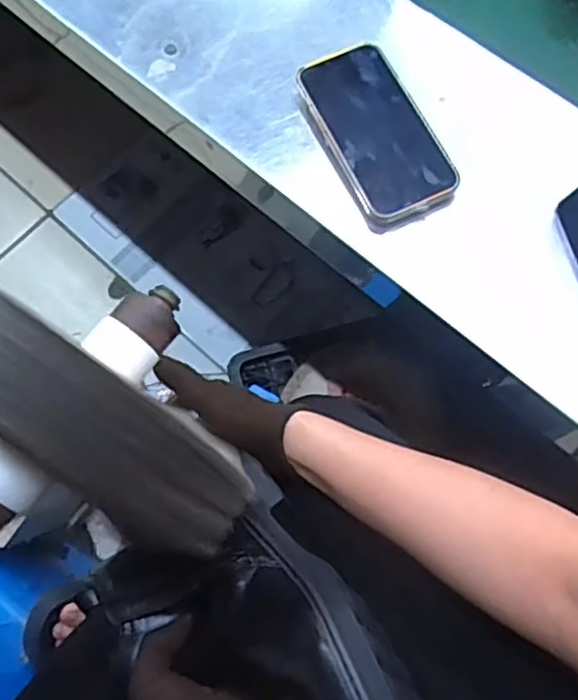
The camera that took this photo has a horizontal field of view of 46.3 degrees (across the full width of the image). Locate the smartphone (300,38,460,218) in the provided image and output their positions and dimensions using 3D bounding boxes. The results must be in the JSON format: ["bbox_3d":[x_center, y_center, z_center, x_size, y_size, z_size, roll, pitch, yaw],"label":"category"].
[{"bbox_3d":[0.071,-0.186,0.564,0.081,0.011,0.161,-27,76,-2],"label":"smartphone"}]

